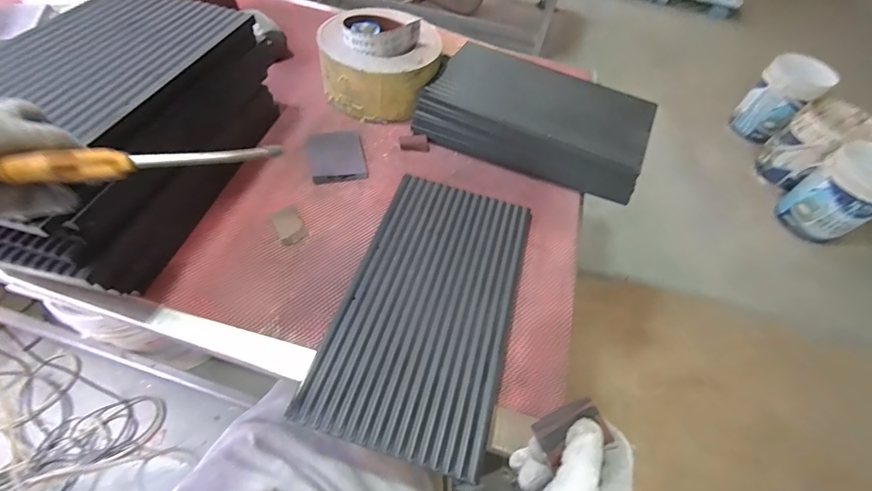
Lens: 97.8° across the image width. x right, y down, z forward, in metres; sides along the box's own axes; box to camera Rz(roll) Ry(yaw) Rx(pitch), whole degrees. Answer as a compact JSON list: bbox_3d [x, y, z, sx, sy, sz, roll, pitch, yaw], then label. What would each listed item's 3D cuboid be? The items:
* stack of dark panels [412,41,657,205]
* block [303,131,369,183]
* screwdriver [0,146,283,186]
[{"bbox_3d":[0.210,-0.279,0.798,0.435,0.068,0.307,22,56,9],"label":"stack of dark panels"},{"bbox_3d":[-0.187,-0.164,0.709,0.102,0.021,0.112,-12,57,-14],"label":"block"},{"bbox_3d":[-0.197,-0.060,0.266,0.163,0.024,0.021,-11,53,-24],"label":"screwdriver"}]

